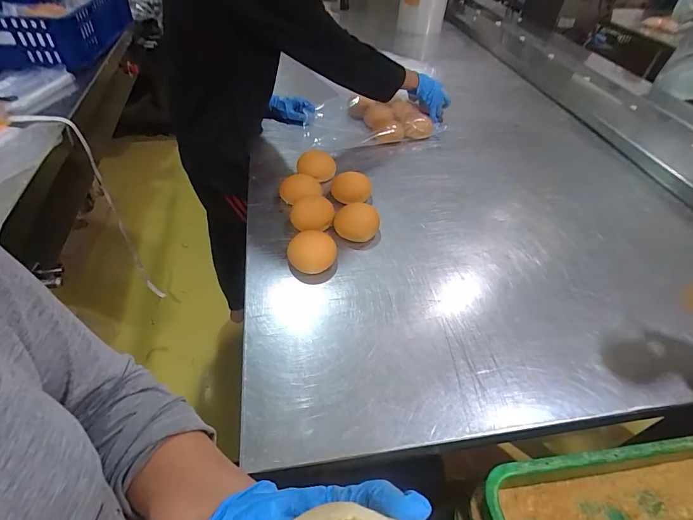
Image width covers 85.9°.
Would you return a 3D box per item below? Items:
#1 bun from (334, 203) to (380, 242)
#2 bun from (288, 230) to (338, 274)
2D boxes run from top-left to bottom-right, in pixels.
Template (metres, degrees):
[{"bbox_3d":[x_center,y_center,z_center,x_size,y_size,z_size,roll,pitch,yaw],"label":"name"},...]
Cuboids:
[{"bbox_3d":[0.021,-0.076,0.751,0.087,0.046,0.087,10,46,5],"label":"bun"},{"bbox_3d":[-0.064,-0.014,0.680,0.090,0.041,0.074,8,46,3],"label":"bun"}]

